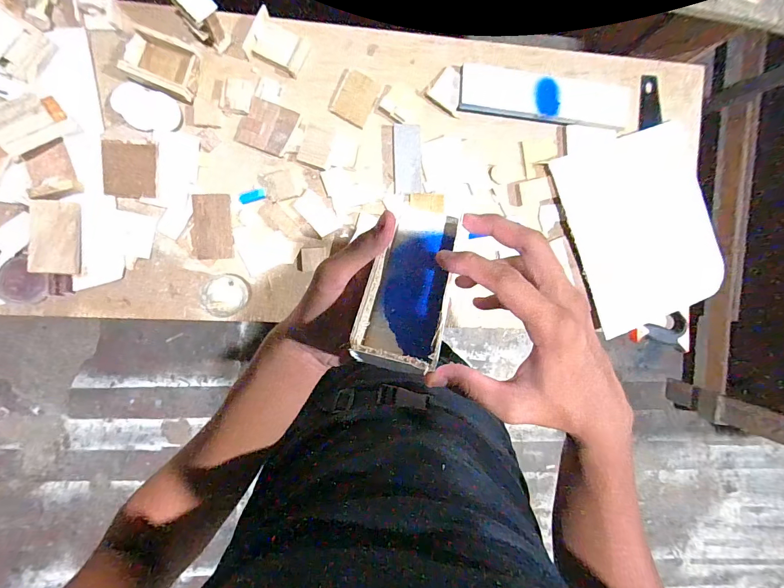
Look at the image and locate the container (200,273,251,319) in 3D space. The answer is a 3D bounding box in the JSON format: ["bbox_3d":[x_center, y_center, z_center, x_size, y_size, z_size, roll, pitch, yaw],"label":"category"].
[{"bbox_3d":[-0.268,0.002,0.608,0.067,0.075,0.064,0,93,-5],"label":"container"}]

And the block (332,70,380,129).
[{"bbox_3d":[-0.063,-0.343,0.642,0.063,0.009,0.082,25,93,-8],"label":"block"}]

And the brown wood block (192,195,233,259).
[{"bbox_3d":[-0.307,-0.114,0.623,0.064,0.013,0.108,1,96,-7],"label":"brown wood block"}]

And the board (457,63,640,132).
[{"bbox_3d":[0.293,-0.357,0.663,0.338,0.017,0.088,4,96,-7],"label":"board"}]

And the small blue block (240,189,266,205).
[{"bbox_3d":[-0.240,-0.170,0.630,0.045,0.007,0.018,-21,98,-4],"label":"small blue block"}]

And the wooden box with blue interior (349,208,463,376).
[{"bbox_3d":[0.016,-0.009,0.276,0.061,0.034,0.142,22,61,-8],"label":"wooden box with blue interior"}]

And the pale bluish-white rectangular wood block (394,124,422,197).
[{"bbox_3d":[0.028,-0.237,0.642,0.047,0.008,0.115,-3,96,-6],"label":"pale bluish-white rectangular wood block"}]

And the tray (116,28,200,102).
[{"bbox_3d":[-0.369,-0.372,0.589,0.110,0.020,0.079,19,94,-8],"label":"tray"}]

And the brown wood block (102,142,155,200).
[{"bbox_3d":[-0.430,-0.202,0.597,0.077,0.009,0.085,4,96,-7],"label":"brown wood block"}]

